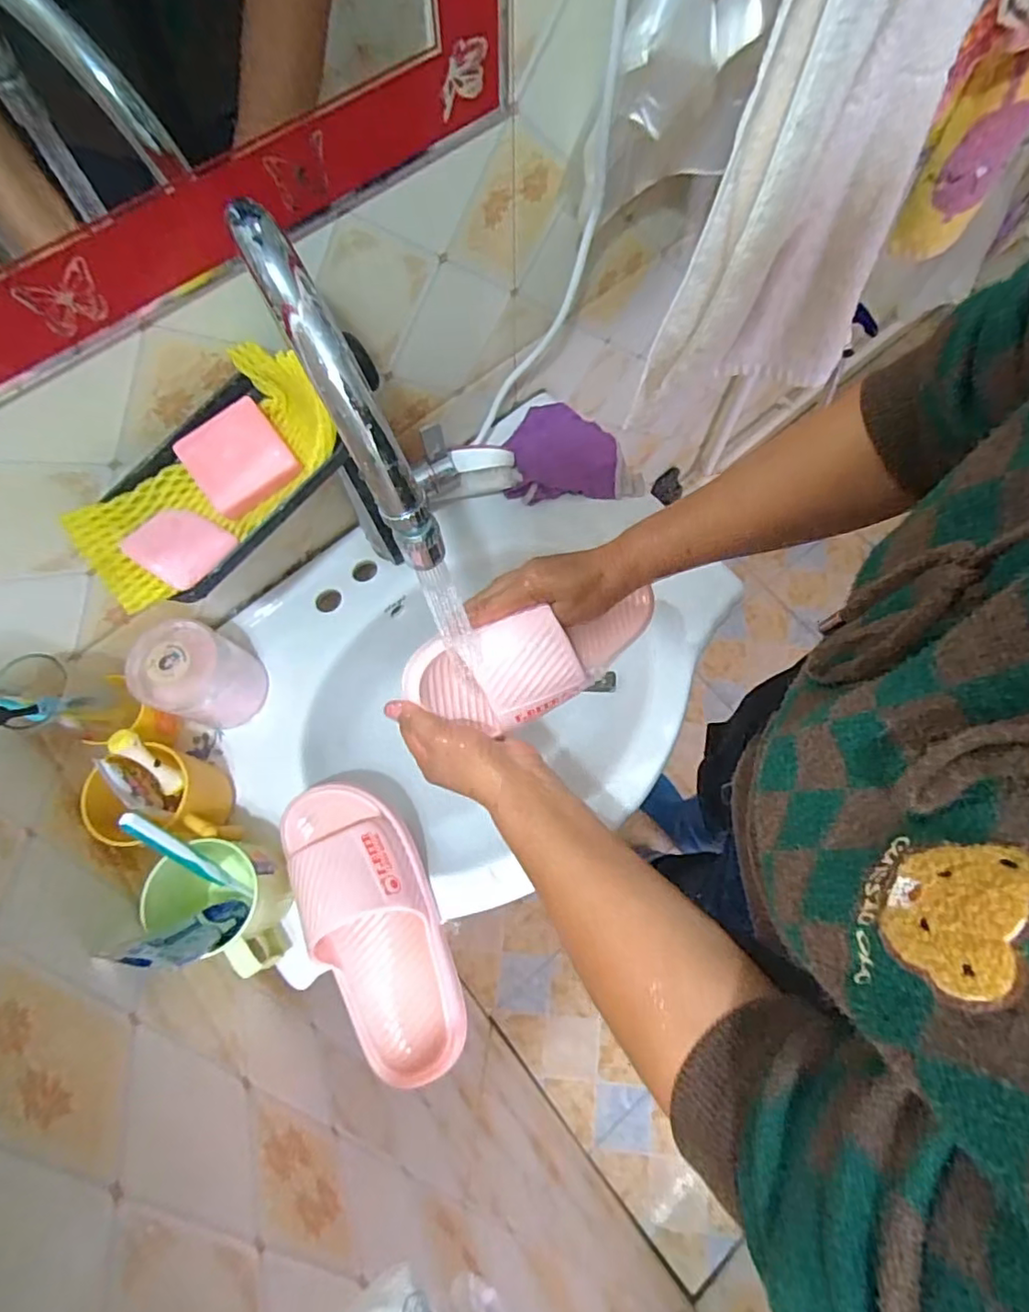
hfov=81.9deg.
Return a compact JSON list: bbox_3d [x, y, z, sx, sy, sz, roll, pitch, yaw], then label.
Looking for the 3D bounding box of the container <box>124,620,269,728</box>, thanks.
[{"bbox_3d":[-0.302,0.019,0.569,0.091,0.094,0.083,0,72,0],"label":"container"}]

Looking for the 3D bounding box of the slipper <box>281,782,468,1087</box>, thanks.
[{"bbox_3d":[-0.122,0.228,0.511,0.104,0.069,0.260,-28,74,-8],"label":"slipper"}]

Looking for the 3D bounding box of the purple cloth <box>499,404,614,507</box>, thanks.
[{"bbox_3d":[0.051,-0.241,0.686,0.137,0.038,0.132,-5,72,-1],"label":"purple cloth"}]

